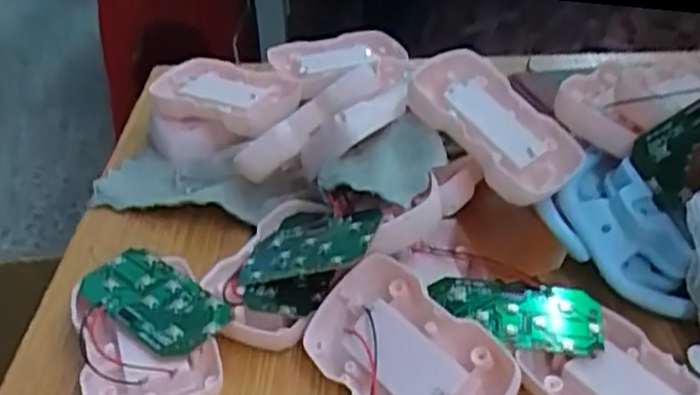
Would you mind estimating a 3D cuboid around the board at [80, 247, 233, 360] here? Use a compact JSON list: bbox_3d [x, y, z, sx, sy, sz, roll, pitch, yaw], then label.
[{"bbox_3d":[-0.087,0.046,0.324,0.070,0.006,0.034,26,53,28],"label":"board"}]

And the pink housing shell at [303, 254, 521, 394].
[{"bbox_3d":[0.024,0.065,0.295,0.055,0.016,0.087,-44,52,-4],"label":"pink housing shell"}]

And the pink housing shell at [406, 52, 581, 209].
[{"bbox_3d":[0.069,-0.036,0.362,0.061,0.018,0.089,-18,61,-35],"label":"pink housing shell"}]

